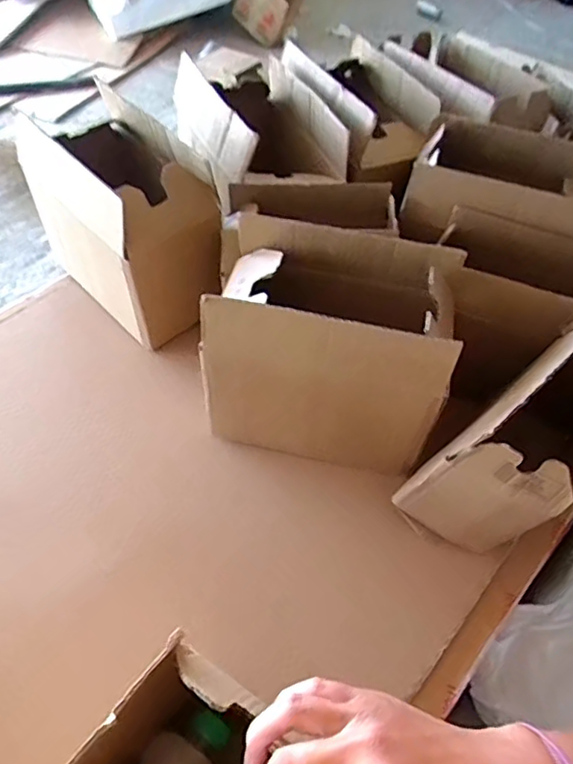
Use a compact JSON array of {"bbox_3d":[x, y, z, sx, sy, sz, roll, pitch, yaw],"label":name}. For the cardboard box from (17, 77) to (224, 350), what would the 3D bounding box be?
[{"bbox_3d":[-0.197,-0.202,0.718,0.136,0.206,0.232,-33,61,-26],"label":"cardboard box"}]

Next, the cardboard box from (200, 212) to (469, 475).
[{"bbox_3d":[0.040,-0.037,0.597,0.234,0.206,0.143,11,52,4],"label":"cardboard box"}]

